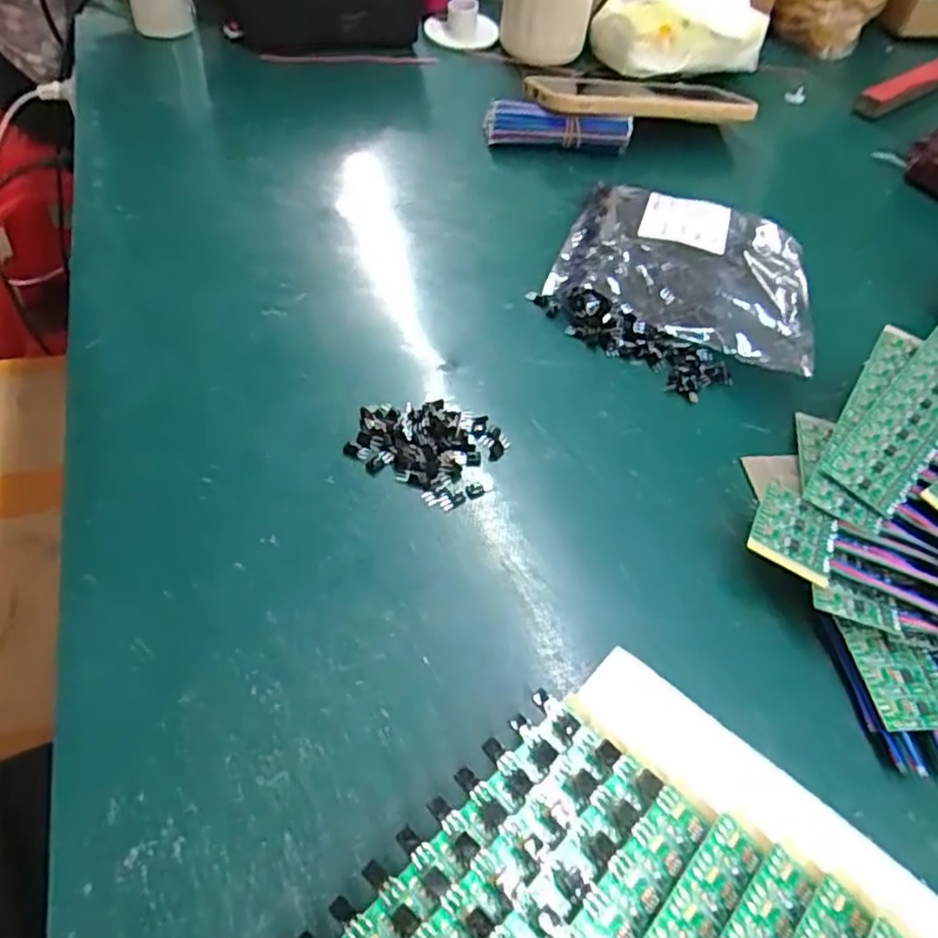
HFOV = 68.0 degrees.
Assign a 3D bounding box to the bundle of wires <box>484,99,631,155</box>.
[{"bbox_3d":[0.065,-0.248,0.506,0.104,0.022,0.024,8,51,3],"label":"bundle of wires"}]

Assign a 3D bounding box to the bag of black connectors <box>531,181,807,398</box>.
[{"bbox_3d":[0.125,-0.115,0.406,0.143,0.023,0.163,16,52,9],"label":"bag of black connectors"}]

